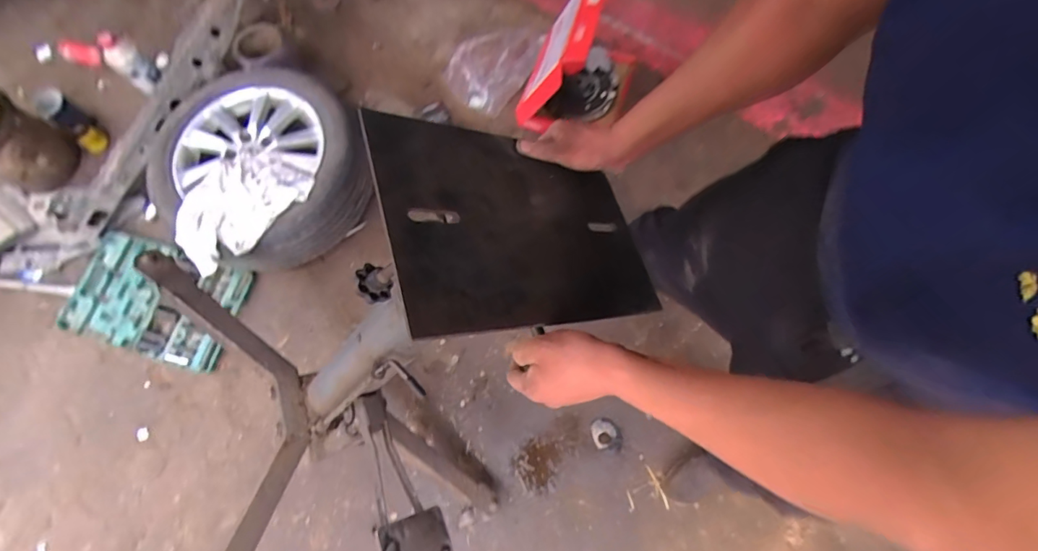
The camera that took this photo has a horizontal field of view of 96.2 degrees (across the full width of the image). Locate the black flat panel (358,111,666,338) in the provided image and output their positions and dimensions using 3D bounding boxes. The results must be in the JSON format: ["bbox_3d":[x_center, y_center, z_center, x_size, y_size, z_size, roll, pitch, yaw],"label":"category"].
[{"bbox_3d":[0.006,-0.057,0.504,0.319,0.013,0.233,-5,73,-35],"label":"black flat panel"}]

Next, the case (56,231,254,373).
[{"bbox_3d":[-0.965,0.061,1.226,0.432,0.090,0.277,14,73,7],"label":"case"}]

